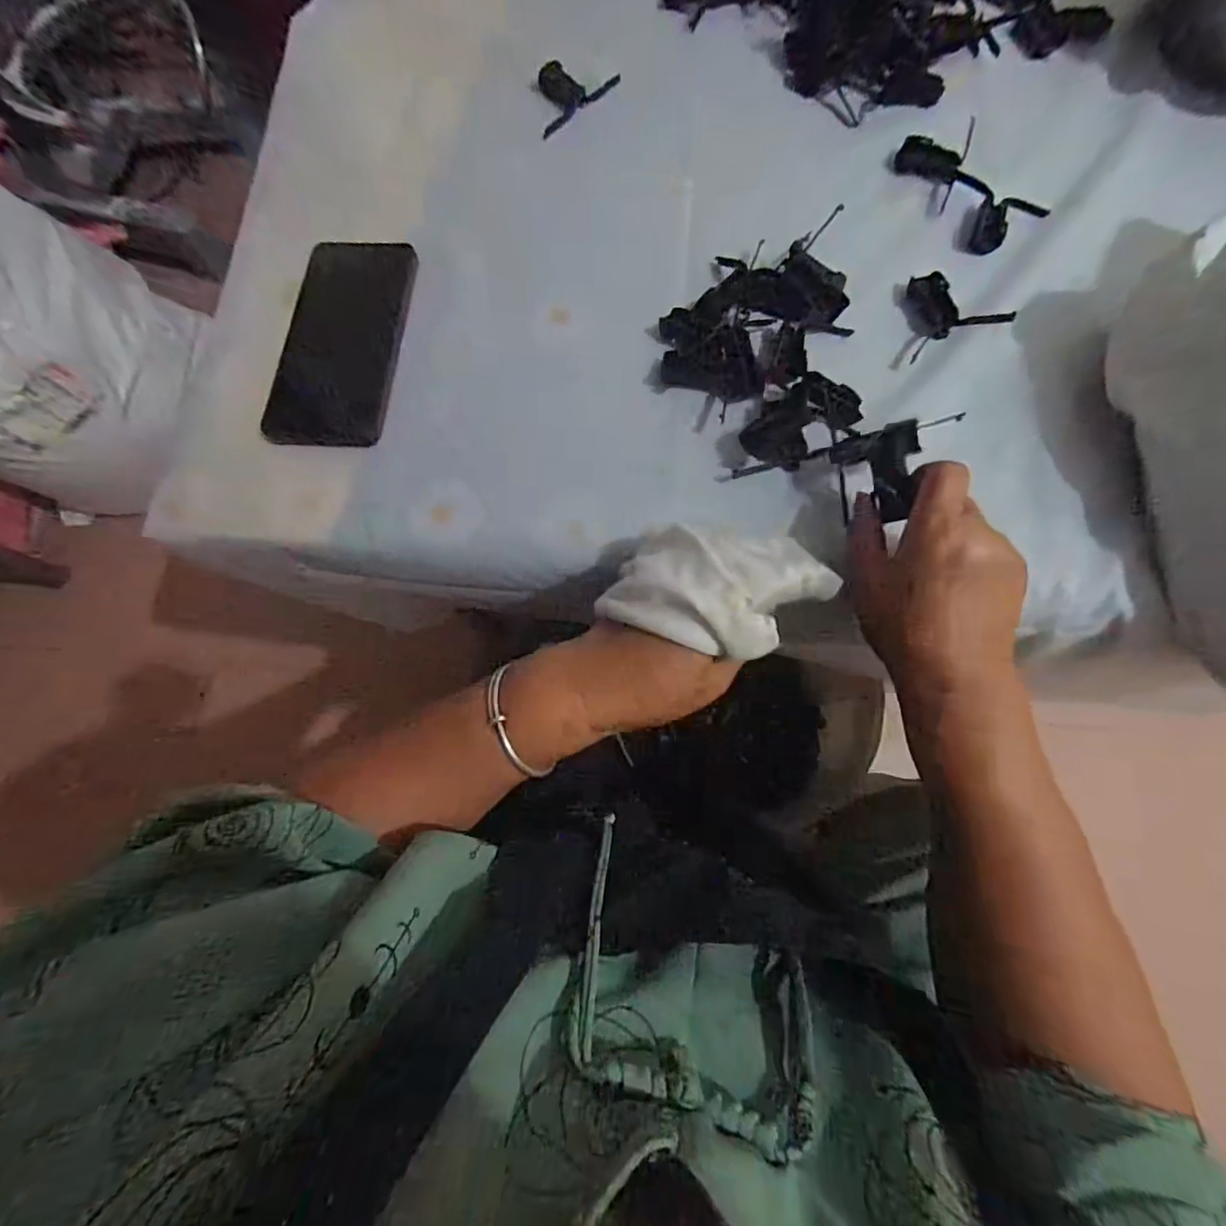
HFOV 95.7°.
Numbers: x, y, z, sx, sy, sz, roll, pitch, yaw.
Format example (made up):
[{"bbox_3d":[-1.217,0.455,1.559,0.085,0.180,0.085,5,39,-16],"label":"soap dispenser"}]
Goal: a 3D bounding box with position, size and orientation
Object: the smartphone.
[{"bbox_3d":[-0.189,-0.192,0.389,0.080,0.008,0.166,4,75,2],"label":"smartphone"}]

